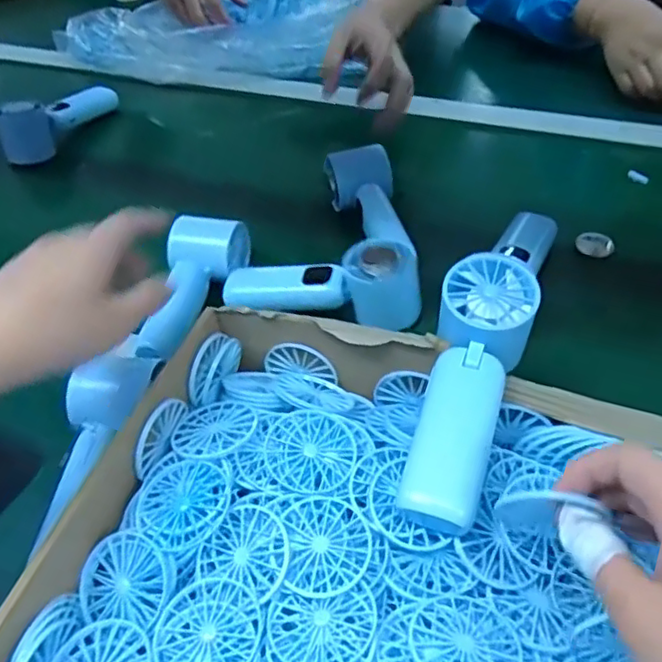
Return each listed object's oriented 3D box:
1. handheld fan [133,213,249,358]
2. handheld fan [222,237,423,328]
[{"bbox_3d":[-0.118,-0.034,0.492,0.051,0.040,0.148,11,49,14],"label":"handheld fan"},{"bbox_3d":[-0.007,-0.042,0.492,0.153,0.047,0.045,4,48,9],"label":"handheld fan"}]

